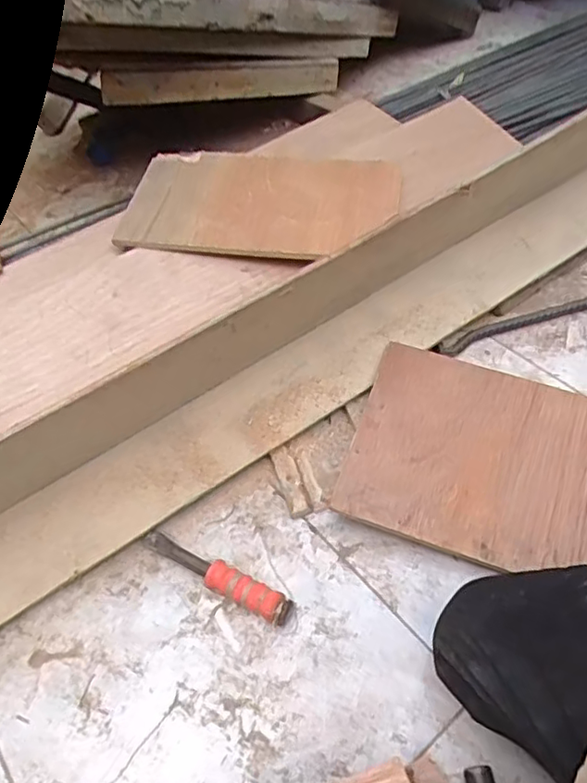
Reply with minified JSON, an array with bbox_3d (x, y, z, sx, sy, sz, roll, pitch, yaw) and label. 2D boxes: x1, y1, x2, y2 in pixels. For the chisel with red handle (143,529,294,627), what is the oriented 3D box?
[{"bbox_3d":[-0.092,0.209,0.690,0.197,0.027,0.030,23,57,22],"label":"chisel with red handle"}]

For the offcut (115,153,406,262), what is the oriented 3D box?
[{"bbox_3d":[-0.049,-0.287,0.906,0.396,0.023,0.227,6,57,7],"label":"offcut"}]

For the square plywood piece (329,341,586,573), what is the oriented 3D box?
[{"bbox_3d":[0.230,0.078,0.733,0.302,0.012,0.253,17,61,12],"label":"square plywood piece"}]

